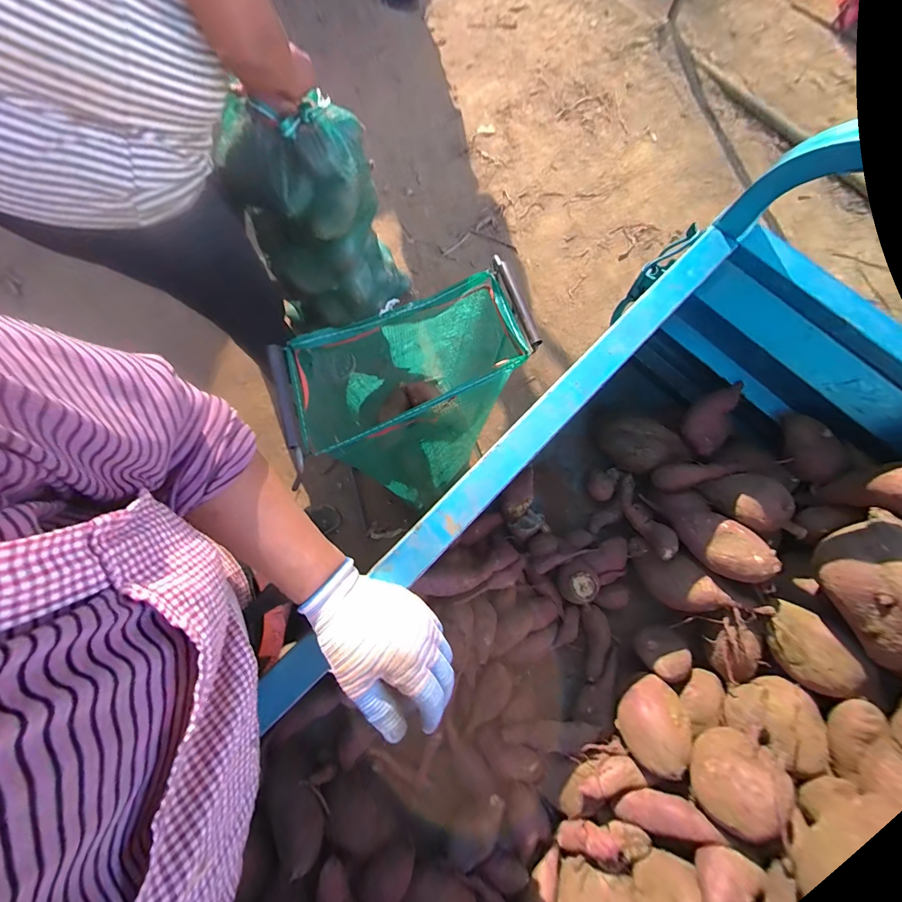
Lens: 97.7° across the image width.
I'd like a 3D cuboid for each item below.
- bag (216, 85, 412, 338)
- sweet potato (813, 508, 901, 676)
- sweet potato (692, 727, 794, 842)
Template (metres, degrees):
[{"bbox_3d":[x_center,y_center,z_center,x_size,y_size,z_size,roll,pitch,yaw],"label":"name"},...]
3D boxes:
[{"bbox_3d":[-0.330,-0.583,0.997,0.307,0.437,0.218,-16,77,-4],"label":"bag"},{"bbox_3d":[0.498,0.158,0.446,0.094,0.101,0.174,10,77,2],"label":"sweet potato"},{"bbox_3d":[0.319,0.370,0.440,0.070,0.084,0.095,43,80,9],"label":"sweet potato"}]

